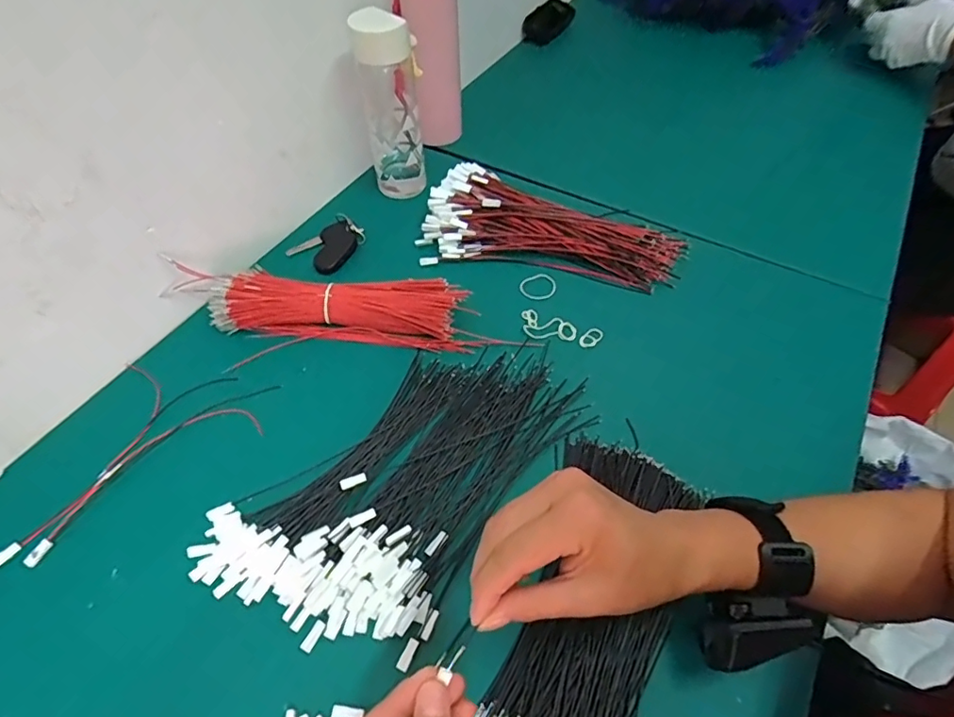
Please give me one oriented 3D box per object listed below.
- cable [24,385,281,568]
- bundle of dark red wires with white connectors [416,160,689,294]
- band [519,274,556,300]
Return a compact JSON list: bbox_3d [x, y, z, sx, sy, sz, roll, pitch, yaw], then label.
[{"bbox_3d":[-0.260,0.084,0.442,0.210,0.005,0.050,-32,60,-21],"label":"cable"},{"bbox_3d":[0.084,-0.151,0.587,0.277,0.035,0.136,8,54,6],"label":"bundle of dark red wires with white connectors"},{"bbox_3d":[0.065,-0.073,0.559,0.040,0.007,0.032,-12,59,-8],"label":"band"}]

